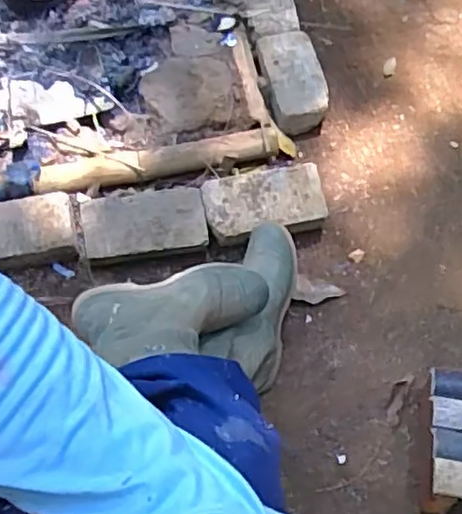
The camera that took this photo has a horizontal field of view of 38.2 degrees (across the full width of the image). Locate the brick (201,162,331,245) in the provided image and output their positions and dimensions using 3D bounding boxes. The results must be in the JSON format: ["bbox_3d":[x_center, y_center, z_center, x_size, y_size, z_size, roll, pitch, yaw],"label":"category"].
[{"bbox_3d":[0.059,-0.084,1.199,0.212,0.083,0.117,-10,59,-5],"label":"brick"}]

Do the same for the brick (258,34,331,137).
[{"bbox_3d":[0.123,-0.353,1.336,0.121,0.063,0.224,-9,59,-4],"label":"brick"}]

